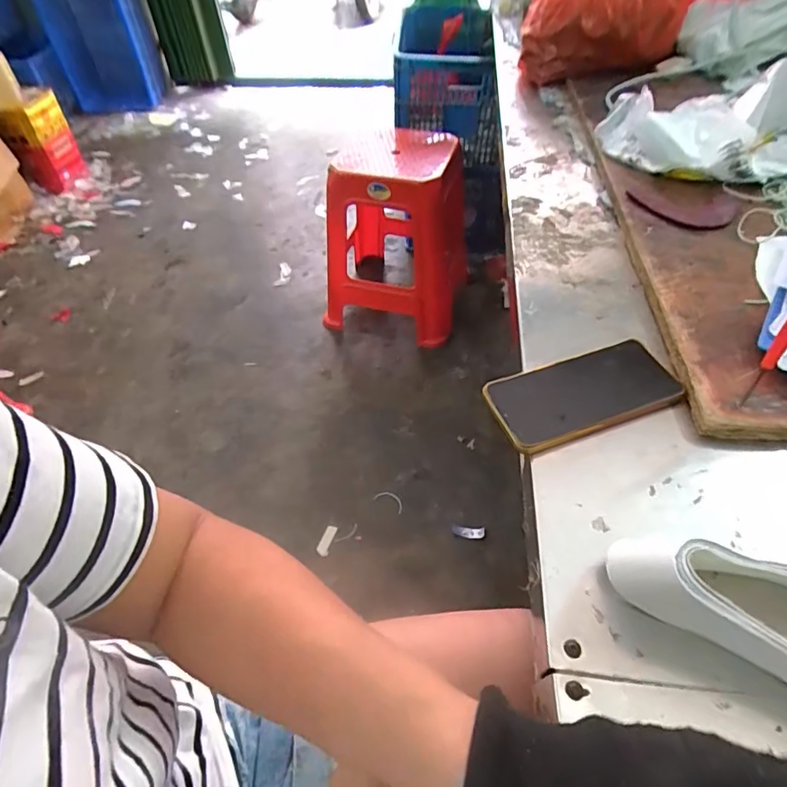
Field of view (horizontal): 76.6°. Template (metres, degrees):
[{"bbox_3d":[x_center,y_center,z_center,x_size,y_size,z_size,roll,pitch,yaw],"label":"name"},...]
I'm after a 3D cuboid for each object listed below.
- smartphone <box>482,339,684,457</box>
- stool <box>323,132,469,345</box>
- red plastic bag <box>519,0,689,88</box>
[{"bbox_3d":[0.166,-0.002,0.436,0.161,0.008,0.077,-16,50,-11],"label":"smartphone"},{"bbox_3d":[-0.001,-0.466,1.476,0.390,0.509,0.375,11,50,12],"label":"stool"},{"bbox_3d":[0.350,-0.643,0.859,0.238,0.184,0.153,28,58,24],"label":"red plastic bag"}]

